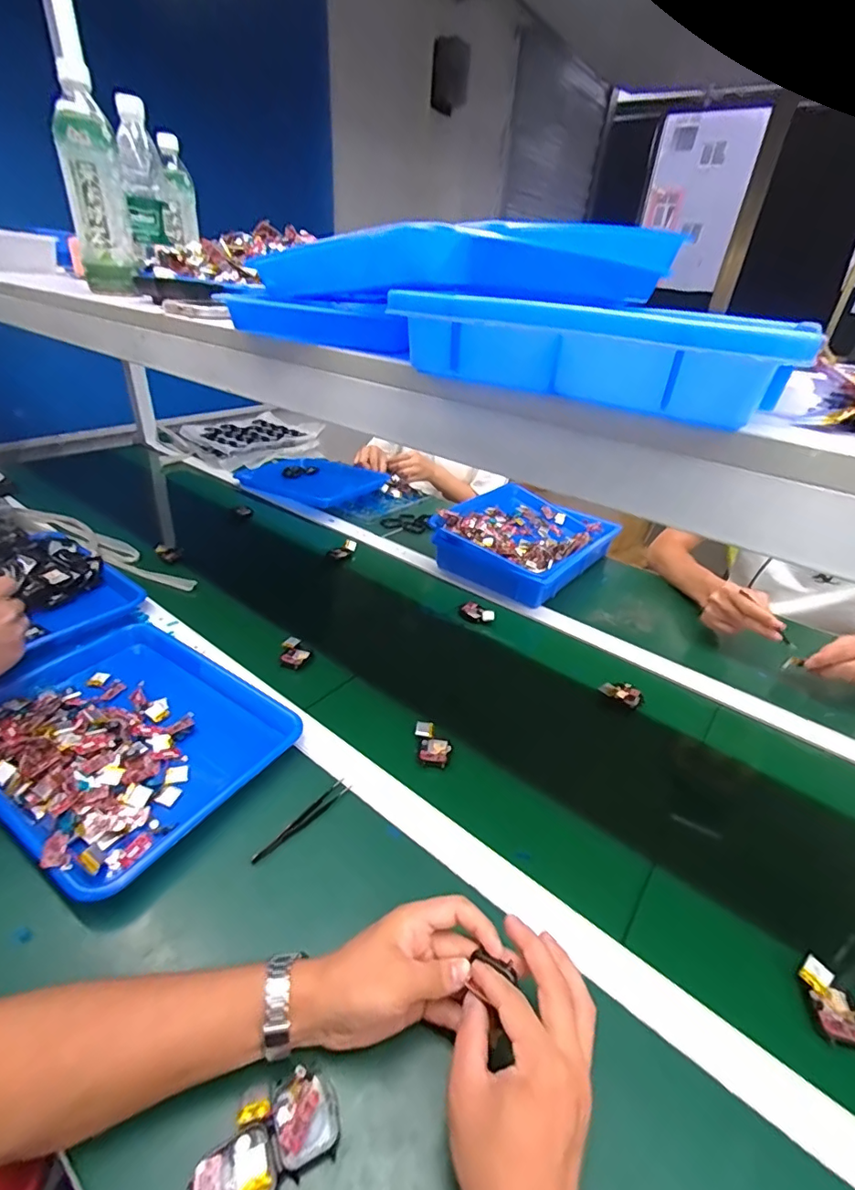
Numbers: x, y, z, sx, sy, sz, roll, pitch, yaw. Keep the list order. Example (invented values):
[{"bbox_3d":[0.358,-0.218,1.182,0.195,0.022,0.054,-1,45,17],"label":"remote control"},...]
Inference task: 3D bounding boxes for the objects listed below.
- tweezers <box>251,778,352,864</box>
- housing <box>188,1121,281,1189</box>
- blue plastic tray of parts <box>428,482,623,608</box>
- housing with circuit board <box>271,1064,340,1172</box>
[{"bbox_3d":[-0.123,0.224,0.507,0.015,0.006,0.114,27,39,29],"label":"tweezers"},{"bbox_3d":[-0.115,0.350,0.303,0.047,0.012,0.040,-18,40,-31],"label":"housing"},{"bbox_3d":[0.194,-0.116,1.022,0.260,0.091,0.329,28,39,30],"label":"blue plastic tray of parts"},{"bbox_3d":[-0.079,0.338,0.331,0.039,0.009,0.043,-10,36,-22],"label":"housing with circuit board"}]

